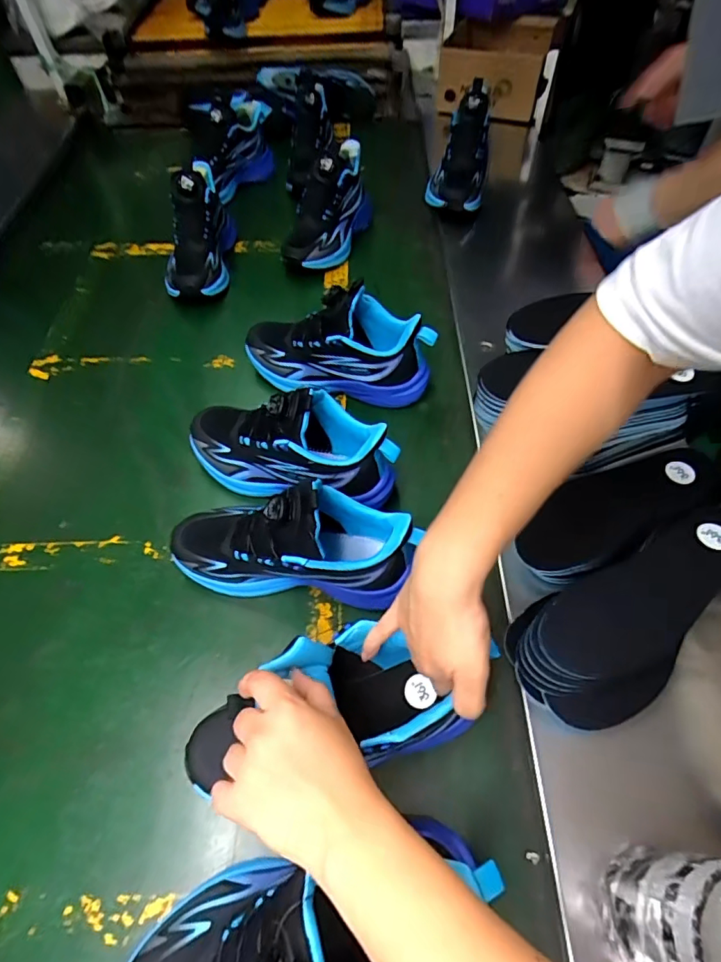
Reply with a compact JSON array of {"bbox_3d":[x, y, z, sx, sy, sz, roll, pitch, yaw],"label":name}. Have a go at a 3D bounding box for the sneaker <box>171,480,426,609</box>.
[{"bbox_3d":[-0.065,0.055,0.460,0.236,0.133,0.086,11,57,9],"label":"sneaker"}]

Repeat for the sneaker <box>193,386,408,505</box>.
[{"bbox_3d":[-0.080,-0.040,0.533,0.240,0.128,0.087,15,58,12],"label":"sneaker"}]

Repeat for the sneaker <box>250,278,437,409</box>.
[{"bbox_3d":[-0.031,-0.174,0.620,0.240,0.134,0.080,9,57,8],"label":"sneaker"}]

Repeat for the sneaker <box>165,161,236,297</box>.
[{"bbox_3d":[-0.255,-0.382,0.767,0.094,0.131,0.222,-5,60,-4],"label":"sneaker"}]

